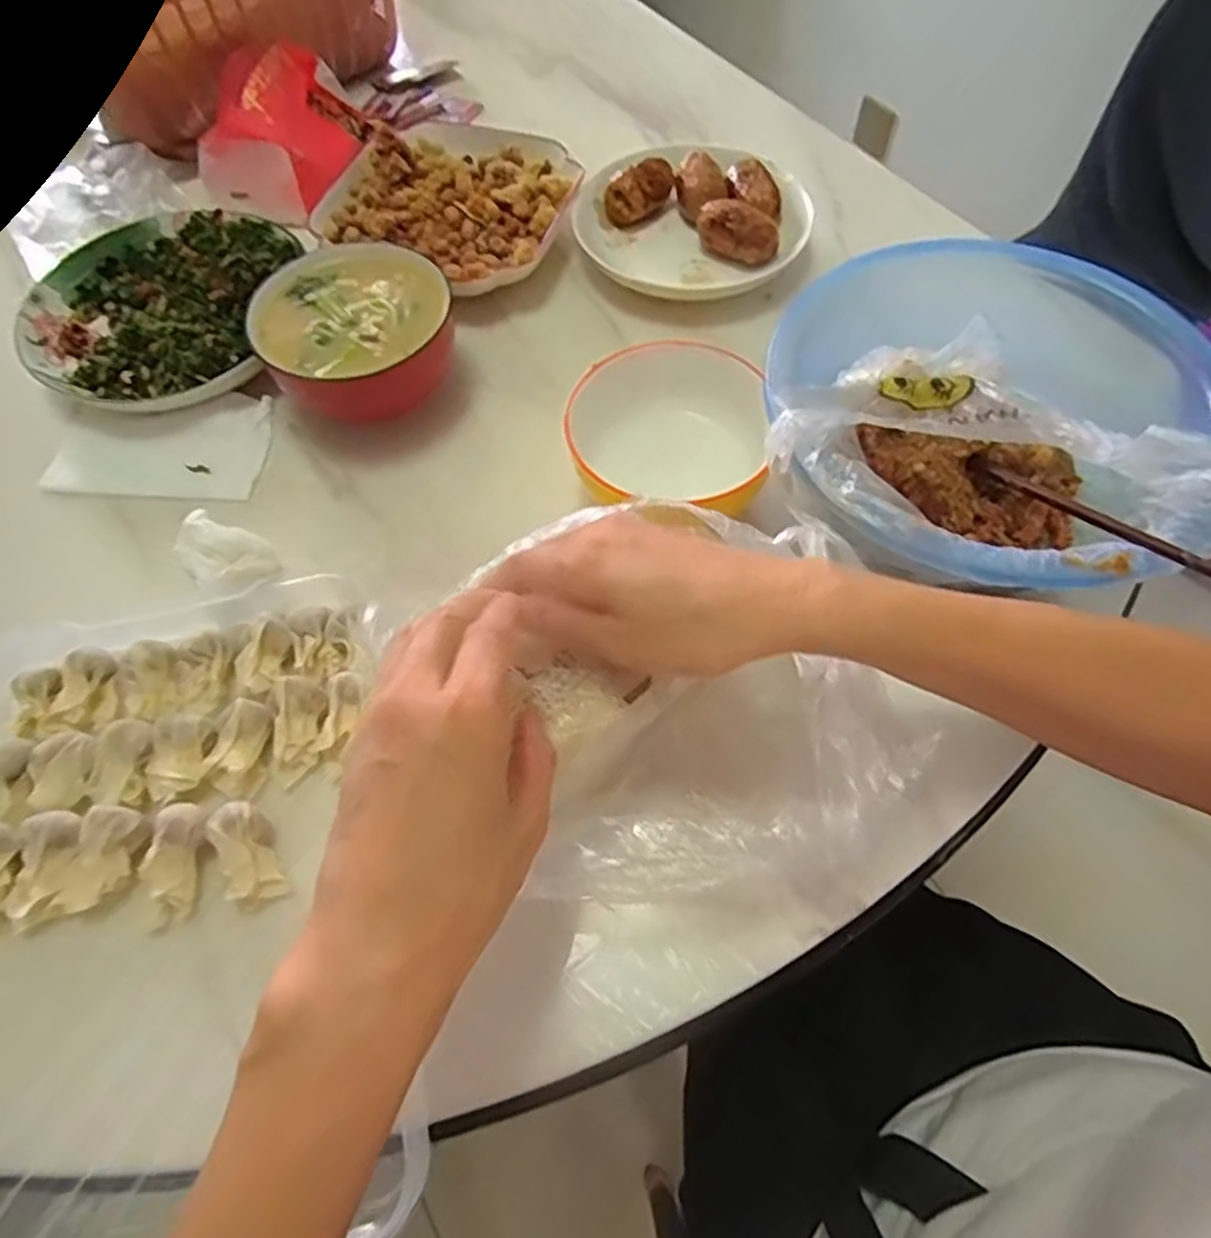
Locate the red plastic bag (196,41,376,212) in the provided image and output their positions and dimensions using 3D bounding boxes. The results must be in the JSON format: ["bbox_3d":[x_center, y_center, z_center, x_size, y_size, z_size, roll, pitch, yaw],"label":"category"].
[{"bbox_3d":[-0.270,-0.416,0.626,0.087,0.081,0.145,0,61,1],"label":"red plastic bag"}]

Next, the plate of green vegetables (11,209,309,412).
[{"bbox_3d":[-0.326,-0.224,0.548,0.178,0.034,0.199,2,61,2],"label":"plate of green vegetables"}]

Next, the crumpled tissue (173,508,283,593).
[{"bbox_3d":[-0.225,-0.036,0.445,0.068,0.024,0.042,37,68,19],"label":"crumpled tissue"}]

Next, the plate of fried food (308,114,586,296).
[{"bbox_3d":[-0.119,-0.335,0.596,0.186,0.058,0.180,0,61,1],"label":"plate of fried food"}]

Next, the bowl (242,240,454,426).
[{"bbox_3d":[-0.168,-0.188,0.507,0.123,0.070,0.124,0,61,1],"label":"bowl"}]

